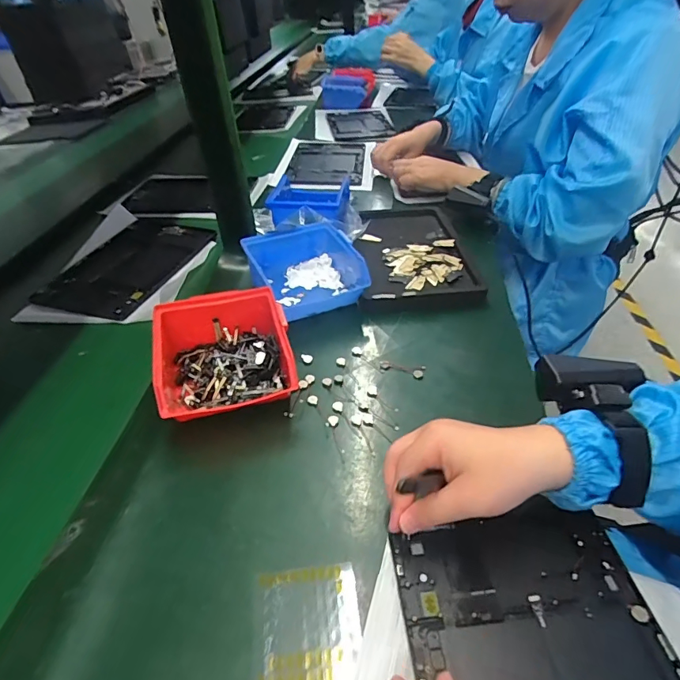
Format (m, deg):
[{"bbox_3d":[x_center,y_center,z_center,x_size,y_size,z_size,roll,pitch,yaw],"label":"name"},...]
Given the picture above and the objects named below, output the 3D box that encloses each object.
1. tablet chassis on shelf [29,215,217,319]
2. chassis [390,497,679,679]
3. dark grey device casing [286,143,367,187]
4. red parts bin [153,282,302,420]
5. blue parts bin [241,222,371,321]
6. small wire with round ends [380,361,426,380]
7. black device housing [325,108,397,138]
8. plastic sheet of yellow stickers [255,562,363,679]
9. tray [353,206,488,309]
[{"bbox_3d":[-0.302,-0.116,0.664,0.147,0.011,0.246,14,44,10],"label":"tablet chassis on shelf"},{"bbox_3d":[0.128,0.210,0.253,0.150,0.007,0.232,-8,41,-4],"label":"chassis"},{"bbox_3d":[-0.026,-0.371,0.947,0.152,0.017,0.220,1,41,7],"label":"dark grey device casing"},{"bbox_3d":[-0.114,0.018,0.448,0.128,0.069,0.139,-14,42,-11],"label":"red parts bin"},{"bbox_3d":[-0.043,-0.085,0.564,0.125,0.057,0.128,-16,42,-12],"label":"blue parts bin"},{"bbox_3d":[0.066,0.030,0.479,0.046,0.004,0.019,11,43,17],"label":"small wire with round ends"},{"bbox_3d":[0.052,-0.554,1.153,0.151,0.011,0.246,-8,37,-1],"label":"black device housing"},{"bbox_3d":[-0.018,0.211,0.267,0.064,0.004,0.146,-4,40,-3],"label":"plastic sheet of yellow stickers"},{"bbox_3d":[0.100,-0.126,0.644,0.147,0.022,0.257,-4,41,1],"label":"tray"}]

